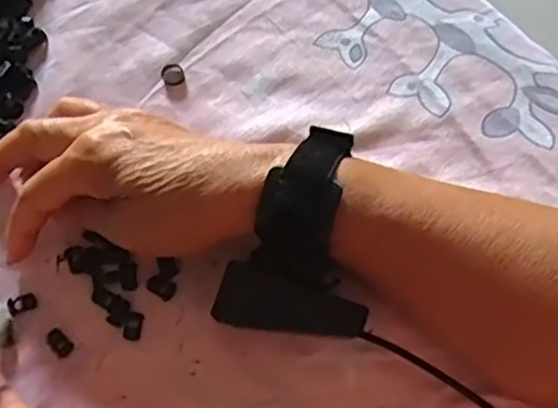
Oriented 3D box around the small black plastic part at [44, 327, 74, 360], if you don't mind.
[{"bbox_3d":[-0.113,0.071,0.360,0.010,0.004,0.016,-43,74,-12],"label":"small black plastic part"}]

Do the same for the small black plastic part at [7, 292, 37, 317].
[{"bbox_3d":[-0.134,0.052,0.368,0.014,0.004,0.010,-20,70,-5],"label":"small black plastic part"}]

